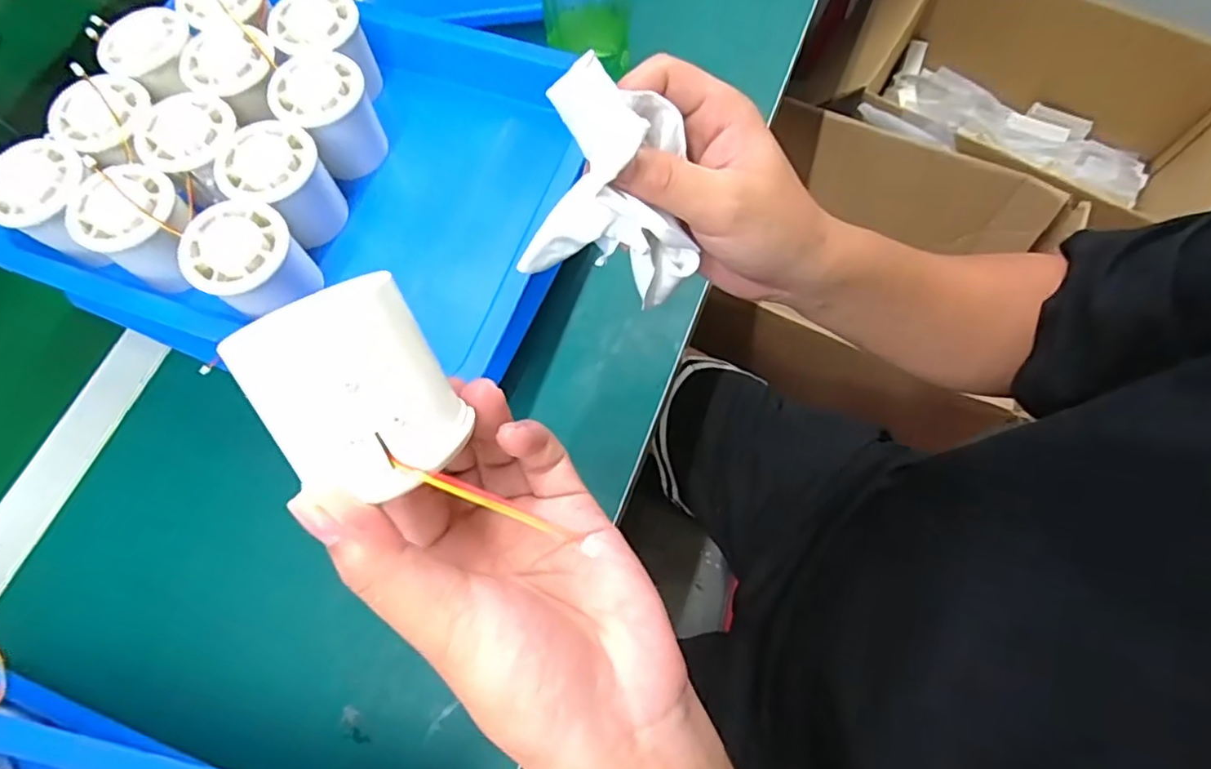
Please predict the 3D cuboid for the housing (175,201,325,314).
[{"bbox_3d":[-0.199,-0.067,0.345,0.059,0.047,0.054,30,73,13],"label":"housing"}]

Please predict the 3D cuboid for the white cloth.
[{"bbox_3d":[0.006,-0.088,0.267,0.077,0.087,0.057,17,71,9],"label":"white cloth"}]

